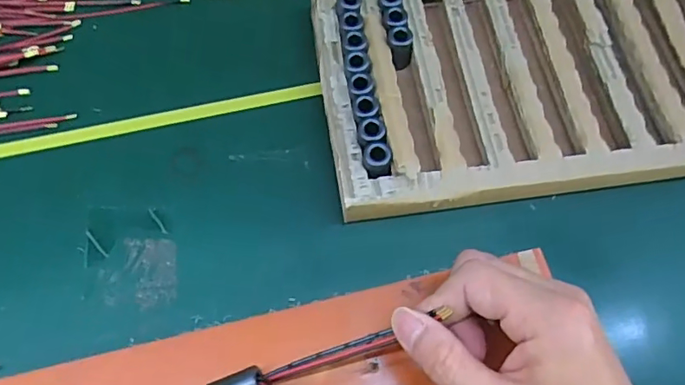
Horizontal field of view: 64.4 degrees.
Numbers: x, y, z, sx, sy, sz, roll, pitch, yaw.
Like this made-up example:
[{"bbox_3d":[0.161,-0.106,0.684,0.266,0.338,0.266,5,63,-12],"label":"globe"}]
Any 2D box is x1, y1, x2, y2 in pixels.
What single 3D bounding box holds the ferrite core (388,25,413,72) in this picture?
[{"bbox_3d":[0.040,-0.098,0.379,0.016,0.033,0.018,-14,67,-8],"label":"ferrite core"}]

